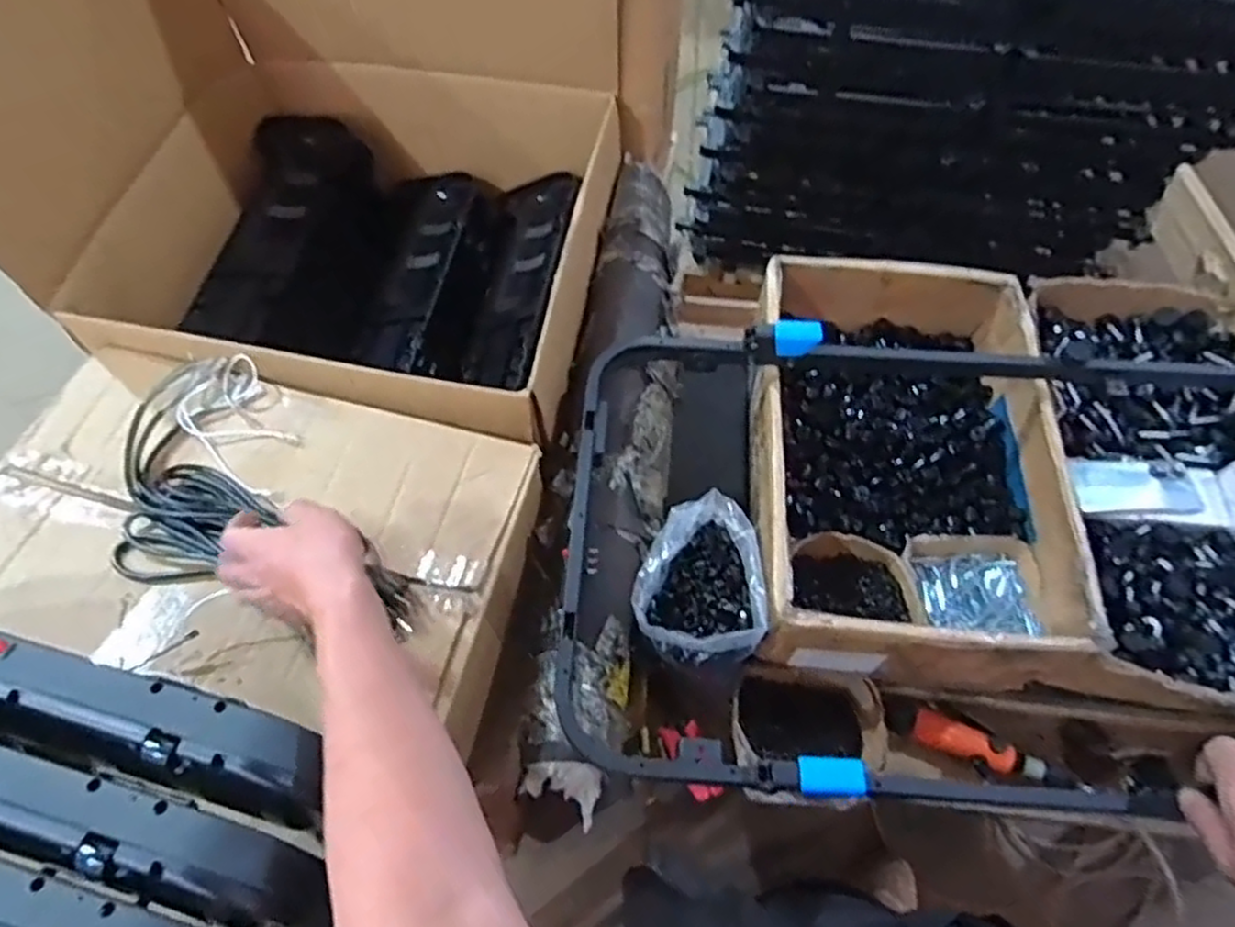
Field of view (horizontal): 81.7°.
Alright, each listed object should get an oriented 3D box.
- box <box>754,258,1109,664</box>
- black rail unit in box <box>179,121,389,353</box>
[{"bbox_3d":[0.354,-0.007,0.921,0.397,0.157,0.522,5,60,2],"label":"box"},{"bbox_3d":[-0.466,-0.334,1.052,0.225,0.119,0.449,-1,60,-1],"label":"black rail unit in box"}]

